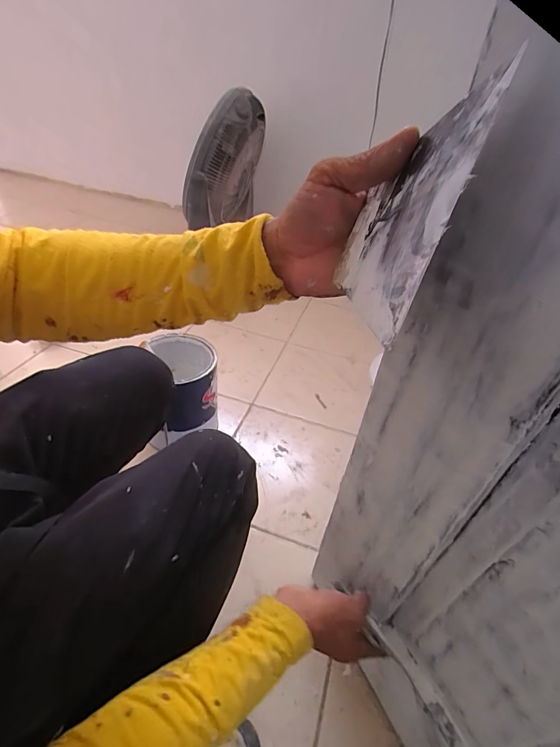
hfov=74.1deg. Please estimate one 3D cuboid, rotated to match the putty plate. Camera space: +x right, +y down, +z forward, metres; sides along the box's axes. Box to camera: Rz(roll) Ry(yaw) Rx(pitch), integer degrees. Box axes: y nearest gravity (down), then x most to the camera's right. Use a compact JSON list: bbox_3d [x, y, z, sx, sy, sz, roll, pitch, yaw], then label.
[{"bbox_3d":[0.068,-0.089,0.220,0.004,0.132,0.095,19,7,-21],"label":"putty plate"}]

